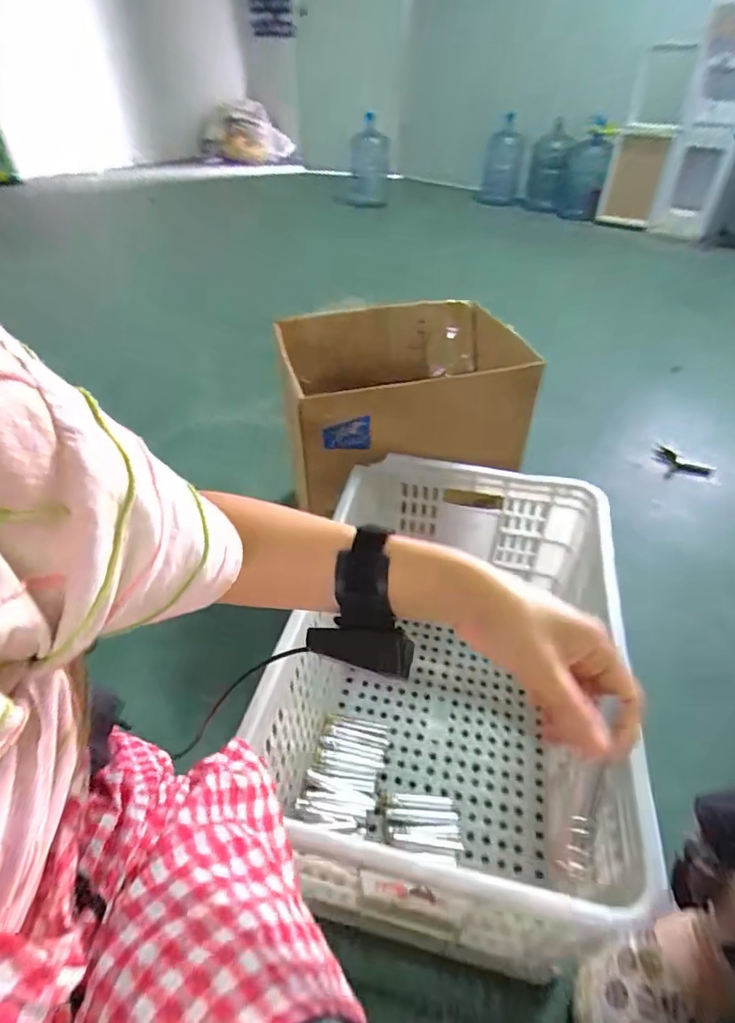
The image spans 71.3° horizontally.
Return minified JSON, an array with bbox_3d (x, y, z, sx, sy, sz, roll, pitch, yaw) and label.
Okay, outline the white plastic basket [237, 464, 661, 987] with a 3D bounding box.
[{"bbox_3d":[0.106,0.209,0.661,0.354,0.284,0.518,7,42,10],"label":"white plastic basket"}]

